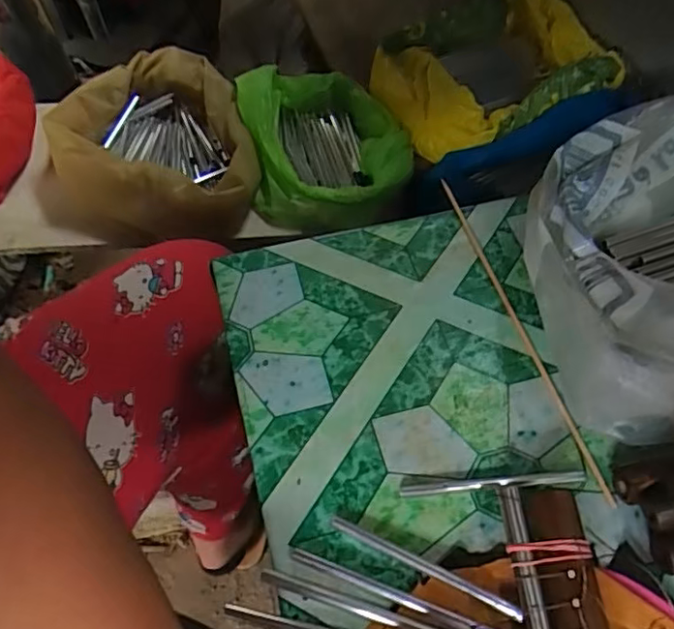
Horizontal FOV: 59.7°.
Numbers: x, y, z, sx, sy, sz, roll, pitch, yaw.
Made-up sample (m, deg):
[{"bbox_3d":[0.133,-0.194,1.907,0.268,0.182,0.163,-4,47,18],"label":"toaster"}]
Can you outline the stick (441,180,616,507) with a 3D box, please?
[{"bbox_3d":[0.112,0.000,0.370,0.007,0.005,0.242,-14,56,-7],"label":"stick"}]

